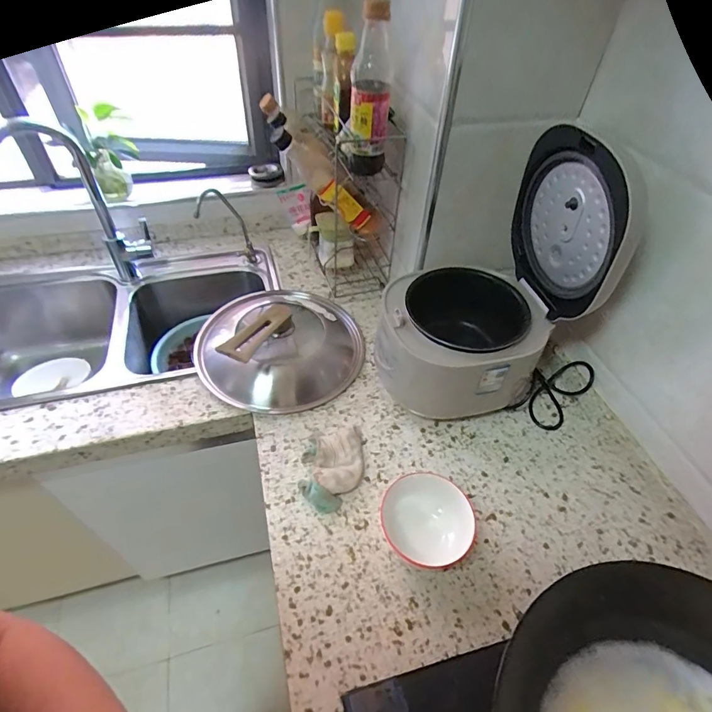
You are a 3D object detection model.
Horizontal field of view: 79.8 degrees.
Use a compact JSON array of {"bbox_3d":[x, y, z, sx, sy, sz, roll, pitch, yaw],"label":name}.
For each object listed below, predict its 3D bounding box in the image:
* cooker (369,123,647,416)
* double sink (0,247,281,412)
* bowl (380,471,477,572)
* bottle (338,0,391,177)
[{"bbox_3d":[0.189,-0.105,0.683,0.278,0.417,0.233,-11,48,-13],"label":"cooker"},{"bbox_3d":[-0.547,-0.015,0.968,0.717,0.238,0.469,-6,48,-9],"label":"double sink"},{"bbox_3d":[0.099,0.231,0.604,0.125,0.064,0.110,13,48,9],"label":"bowl"},{"bbox_3d":[0.017,-0.415,0.689,0.072,0.245,0.059,11,47,7],"label":"bottle"}]

